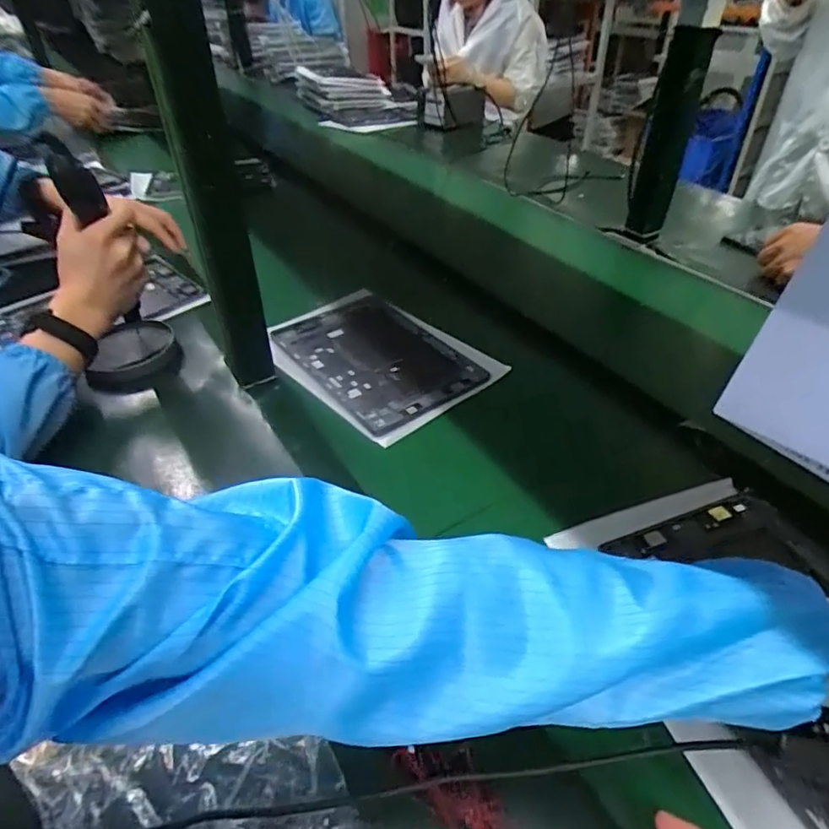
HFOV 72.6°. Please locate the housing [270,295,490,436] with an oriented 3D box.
[{"bbox_3d":[-0.049,-0.074,0.706,0.168,0.010,0.259,-27,46,-27],"label":"housing"}]

